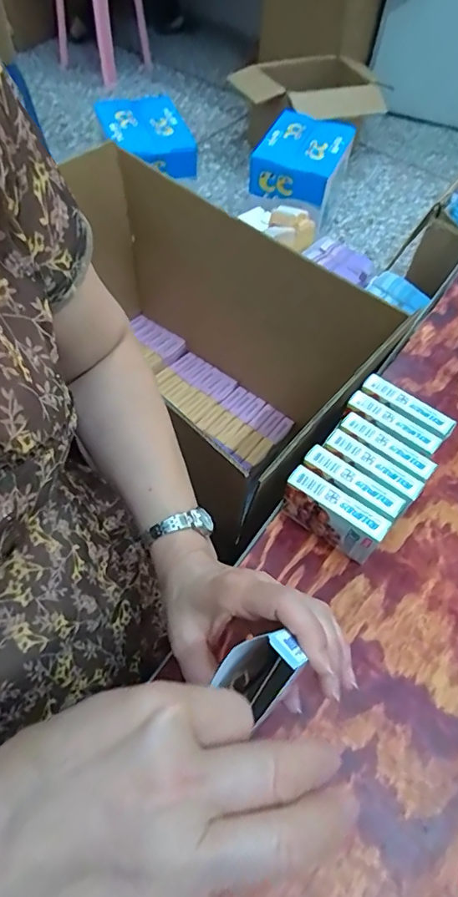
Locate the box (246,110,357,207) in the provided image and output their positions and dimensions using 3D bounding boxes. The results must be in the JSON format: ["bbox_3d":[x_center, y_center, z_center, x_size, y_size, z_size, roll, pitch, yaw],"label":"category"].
[{"bbox_3d":[0.211,-0.846,1.426,0.235,0.103,0.296,22,58,10],"label":"box"}]

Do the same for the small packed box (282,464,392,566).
[{"bbox_3d":[0.091,0.063,0.445,0.090,0.068,0.022,35,63,17],"label":"small packed box"}]

